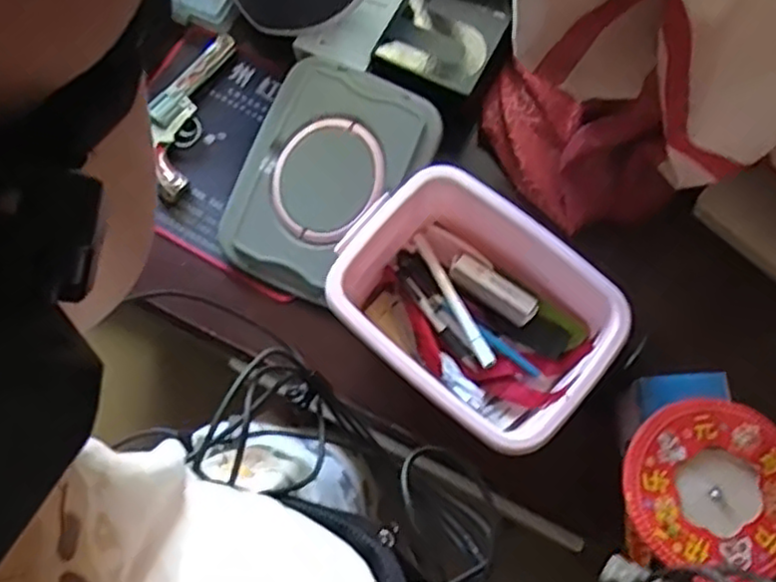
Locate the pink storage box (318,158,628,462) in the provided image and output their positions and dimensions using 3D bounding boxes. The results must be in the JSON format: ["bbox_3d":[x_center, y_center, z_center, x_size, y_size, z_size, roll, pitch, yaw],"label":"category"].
[{"bbox_3d":[0.078,0.017,0.668,0.261,0.105,0.185,40,78,14],"label":"pink storage box"}]

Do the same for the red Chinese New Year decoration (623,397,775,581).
[{"bbox_3d":[0.284,0.172,0.599,0.151,0.018,0.146,35,77,13],"label":"red Chinese New Year decoration"}]

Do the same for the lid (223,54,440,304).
[{"bbox_3d":[-0.066,-0.119,0.743,0.167,0.028,0.246,27,93,2],"label":"lid"}]

